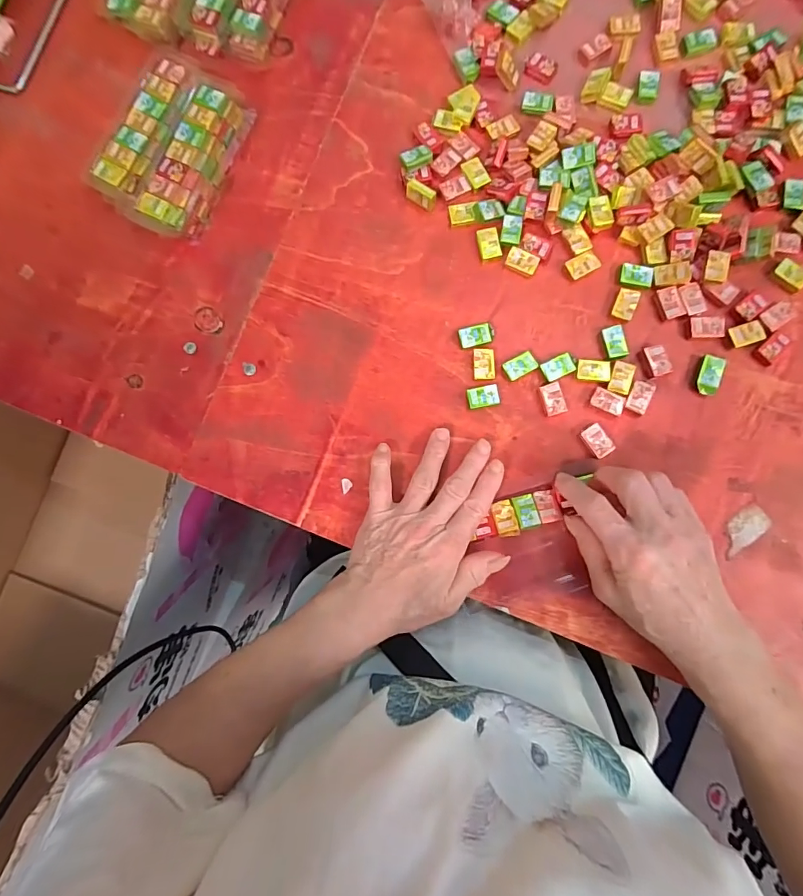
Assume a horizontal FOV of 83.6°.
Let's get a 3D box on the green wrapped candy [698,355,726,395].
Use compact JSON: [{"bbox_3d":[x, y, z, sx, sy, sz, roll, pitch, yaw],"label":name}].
[{"bbox_3d":[0.248,-0.059,0.360,0.017,0.007,0.033,15,86,5],"label":"green wrapped candy"}]

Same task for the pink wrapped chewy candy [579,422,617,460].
[{"bbox_3d":[0.158,-0.006,0.360,0.019,0.009,0.027,-35,83,0],"label":"pink wrapped chewy candy"}]

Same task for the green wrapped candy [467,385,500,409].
[{"bbox_3d":[0.067,-0.042,0.370,0.025,0.008,0.016,-10,84,3],"label":"green wrapped candy"}]

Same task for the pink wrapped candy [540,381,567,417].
[{"bbox_3d":[0.124,-0.040,0.366,0.017,0.009,0.026,-12,84,3],"label":"pink wrapped candy"}]

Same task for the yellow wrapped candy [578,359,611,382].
[{"bbox_3d":[0.156,-0.063,0.364,0.026,0.004,0.018,9,85,5],"label":"yellow wrapped candy"}]

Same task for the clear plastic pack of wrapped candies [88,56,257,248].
[{"bbox_3d":[-0.198,-0.259,0.394,0.092,0.040,0.139,28,87,6],"label":"clear plastic pack of wrapped candies"}]

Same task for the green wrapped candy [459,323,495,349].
[{"bbox_3d":[0.063,-0.093,0.375,0.028,0.008,0.017,-15,84,3],"label":"green wrapped candy"}]

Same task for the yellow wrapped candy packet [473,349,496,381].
[{"bbox_3d":[0.068,-0.069,0.371,0.018,0.008,0.026,-6,84,4],"label":"yellow wrapped candy packet"}]

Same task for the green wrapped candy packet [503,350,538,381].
[{"bbox_3d":[0.098,-0.067,0.370,0.026,0.008,0.017,-30,83,1],"label":"green wrapped candy packet"}]

